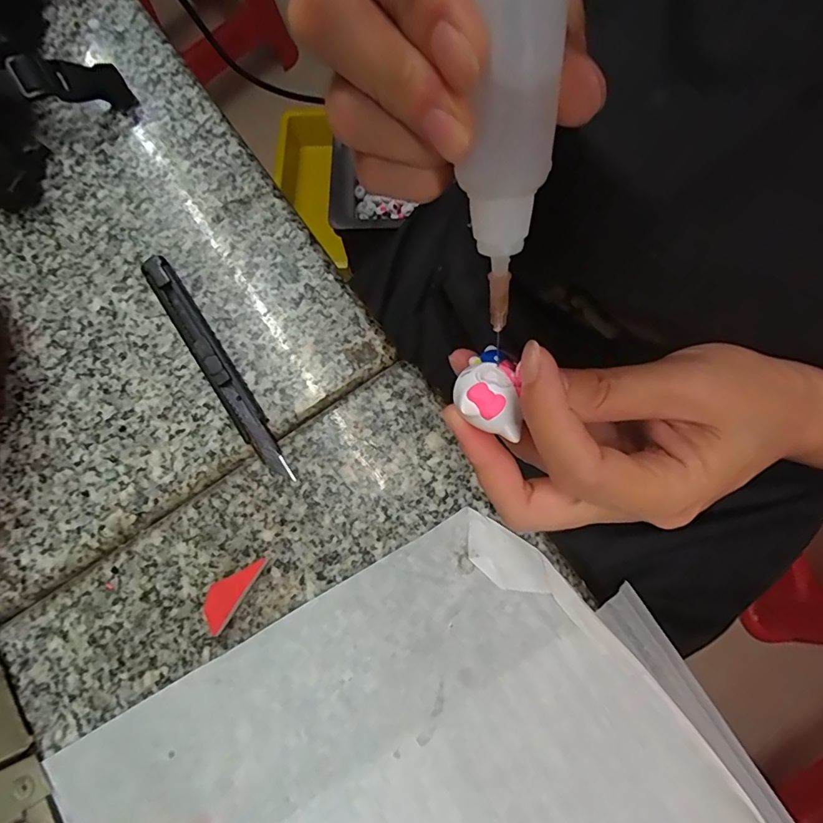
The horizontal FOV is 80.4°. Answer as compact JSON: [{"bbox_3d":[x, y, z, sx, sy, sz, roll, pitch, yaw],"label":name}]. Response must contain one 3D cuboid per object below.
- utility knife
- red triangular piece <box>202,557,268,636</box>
[{"bbox_3d":[-0.106,-0.027,0.261,0.016,0.011,0.149,-34,74,-9],"label":"utility knife"},{"bbox_3d":[-0.084,0.083,0.227,0.015,0.006,0.038,33,76,12],"label":"red triangular piece"}]

